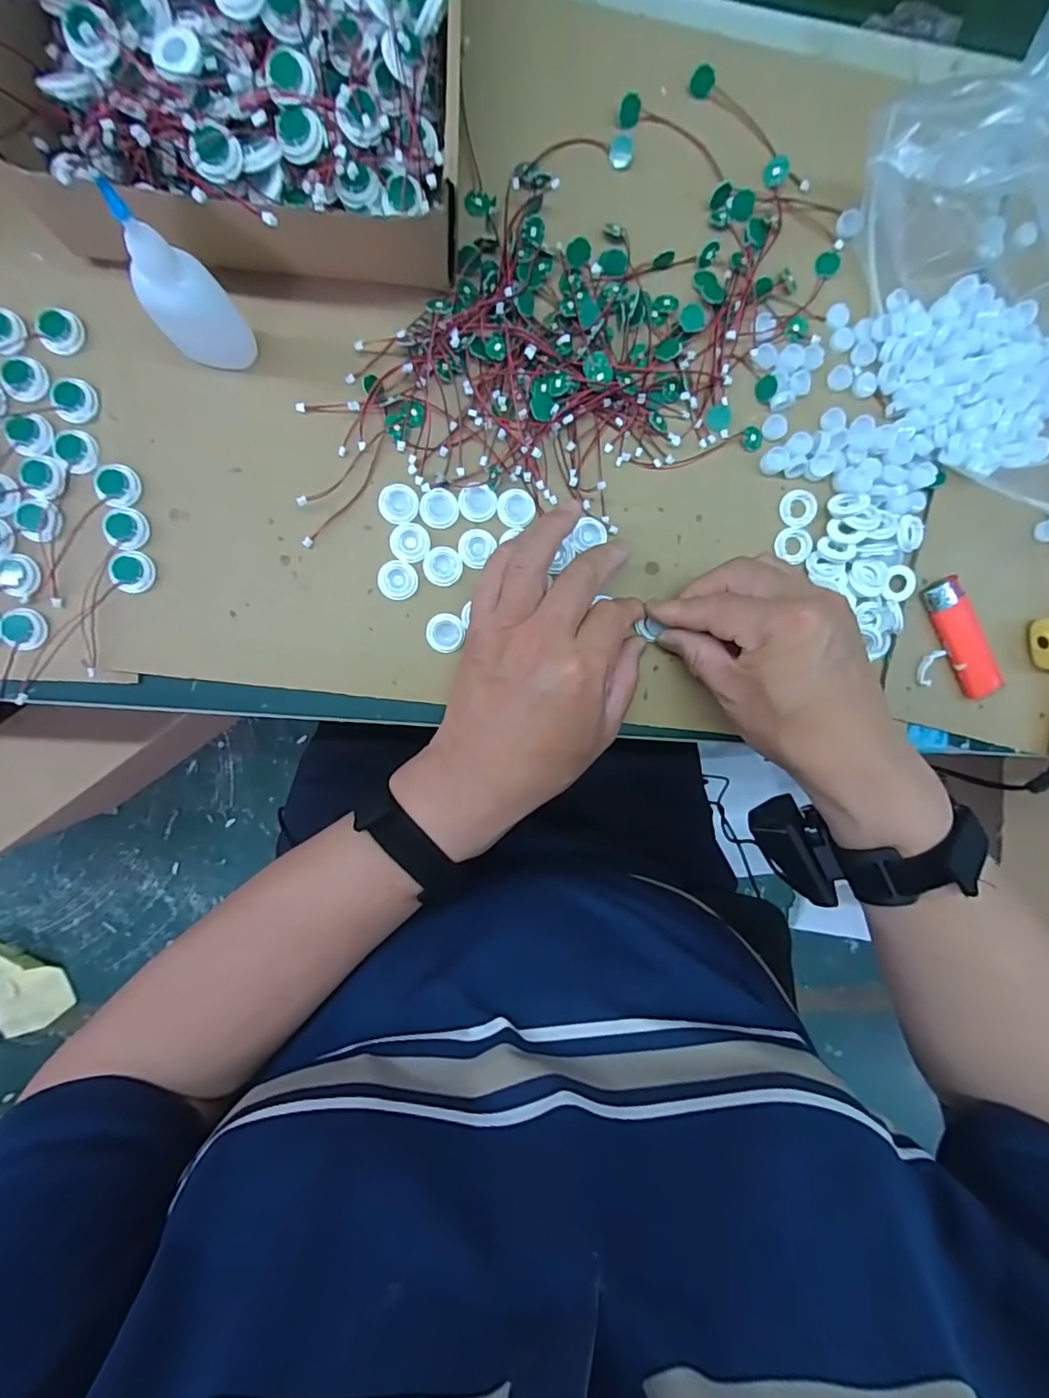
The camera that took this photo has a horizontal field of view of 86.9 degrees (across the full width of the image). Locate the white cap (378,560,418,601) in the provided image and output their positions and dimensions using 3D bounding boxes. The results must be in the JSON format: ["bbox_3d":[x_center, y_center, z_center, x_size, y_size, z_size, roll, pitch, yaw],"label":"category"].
[{"bbox_3d":[-0.075,-0.071,0.330,0.023,0.004,0.022,0,95,-6],"label":"white cap"}]

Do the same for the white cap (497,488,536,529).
[{"bbox_3d":[-0.005,-0.115,0.334,0.023,0.004,0.022,0,95,-6],"label":"white cap"}]

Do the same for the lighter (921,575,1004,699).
[{"bbox_3d":[0.285,-0.039,0.361,0.026,0.014,0.082,-31,97,-3],"label":"lighter"}]

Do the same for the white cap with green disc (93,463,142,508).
[{"bbox_3d":[-0.225,-0.118,0.306,0.023,0.005,0.022,0,95,-6],"label":"white cap with green disc"}]

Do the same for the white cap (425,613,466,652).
[{"bbox_3d":[-0.048,-0.040,0.335,0.022,0.005,0.023,4,94,-6],"label":"white cap"}]

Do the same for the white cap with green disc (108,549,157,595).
[{"bbox_3d":[-0.219,-0.071,0.309,0.021,0.006,0.023,0,95,-6],"label":"white cap with green disc"}]

